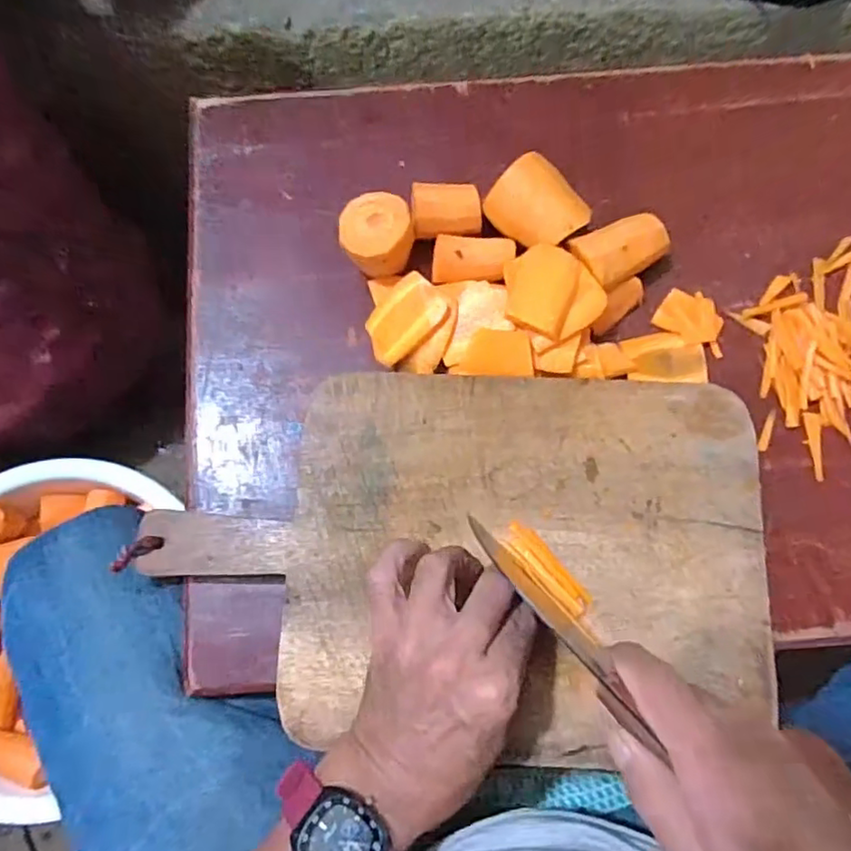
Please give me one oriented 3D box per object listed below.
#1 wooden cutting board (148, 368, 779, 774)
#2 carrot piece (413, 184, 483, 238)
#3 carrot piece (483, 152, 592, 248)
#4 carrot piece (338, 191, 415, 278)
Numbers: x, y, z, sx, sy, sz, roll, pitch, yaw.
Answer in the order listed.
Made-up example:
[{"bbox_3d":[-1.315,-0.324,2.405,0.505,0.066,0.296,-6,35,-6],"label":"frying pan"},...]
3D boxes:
[{"bbox_3d":[0.019,0.079,0.386,0.377,0.021,0.228,-1,79,0],"label":"wooden cutting board"},{"bbox_3d":[0.015,-0.153,0.450,0.049,0.027,0.034,0,79,0],"label":"carrot piece"},{"bbox_3d":[0.079,-0.151,0.440,0.054,0.052,0.061,-42,80,-8],"label":"carrot piece"},{"bbox_3d":[-0.033,-0.130,0.442,0.049,0.047,0.050,-8,79,-2],"label":"carrot piece"}]

